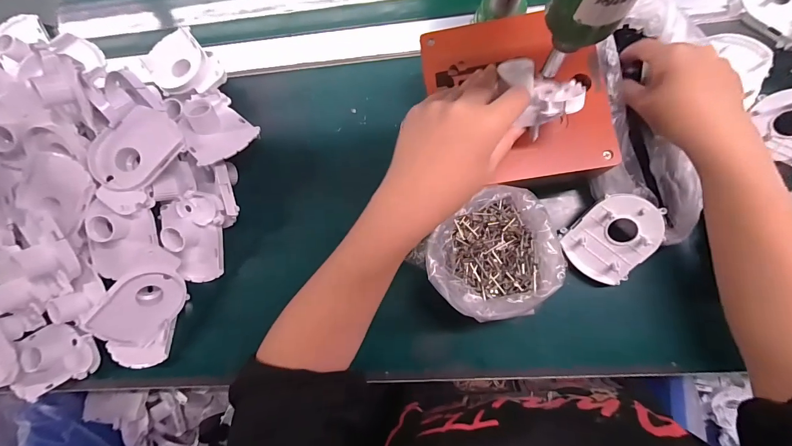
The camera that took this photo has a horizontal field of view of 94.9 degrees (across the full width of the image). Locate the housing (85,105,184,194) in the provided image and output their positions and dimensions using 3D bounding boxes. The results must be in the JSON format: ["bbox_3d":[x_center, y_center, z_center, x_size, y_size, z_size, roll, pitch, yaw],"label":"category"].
[{"bbox_3d":[-0.262,-0.073,0.370,0.069,0.023,0.087,40,88,9],"label":"housing"}]

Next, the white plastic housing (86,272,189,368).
[{"bbox_3d":[-0.272,0.097,0.384,0.036,0.077,0.110,20,82,49],"label":"white plastic housing"}]

